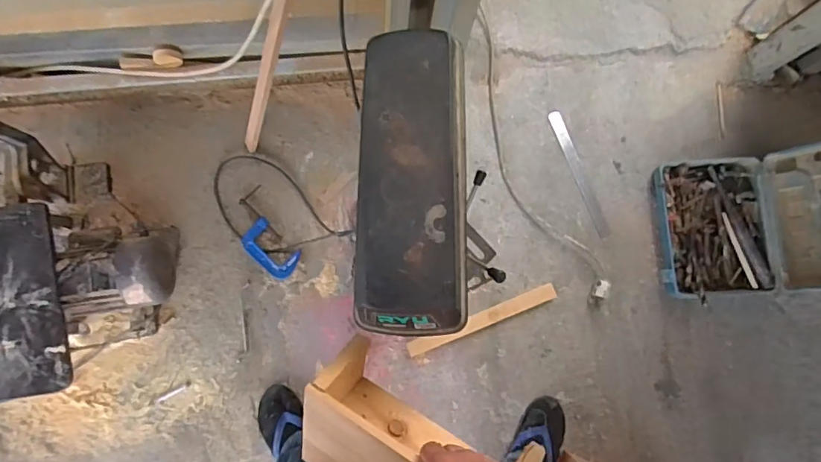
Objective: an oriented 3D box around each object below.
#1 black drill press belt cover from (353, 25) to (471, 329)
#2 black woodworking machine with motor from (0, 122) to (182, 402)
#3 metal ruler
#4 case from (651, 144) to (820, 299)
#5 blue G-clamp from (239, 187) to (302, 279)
[{"bbox_3d":[0.005,-0.061,0.638,0.139,0.067,0.374,2,83,-1],"label":"black drill press belt cover"},{"bbox_3d":[-0.686,0.057,1.039,0.329,0.273,0.503,-7,85,-4],"label":"black woodworking machine with motor"},{"bbox_3d":[0.413,-0.140,1.247,0.033,0.007,0.325,-22,86,-1],"label":"metal ruler"},{"bbox_3d":[0.814,-0.023,1.133,0.408,0.261,0.327,-5,85,-4],"label":"case"},{"bbox_3d":[-0.333,0.013,1.170,0.101,0.021,0.204,-37,88,-6],"label":"blue G-clamp"}]

